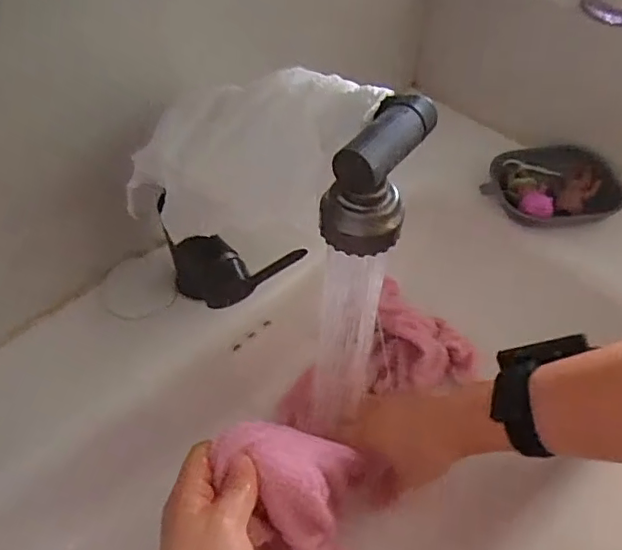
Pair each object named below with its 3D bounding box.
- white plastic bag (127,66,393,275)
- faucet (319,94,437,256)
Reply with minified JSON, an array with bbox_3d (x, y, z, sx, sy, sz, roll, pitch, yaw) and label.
[{"bbox_3d":[-0.039,-0.087,0.407,0.172,0.128,0.088,14,52,10],"label":"white plastic bag"},{"bbox_3d":[0.038,-0.059,0.326,0.042,0.061,0.075,22,54,16],"label":"faucet"}]

